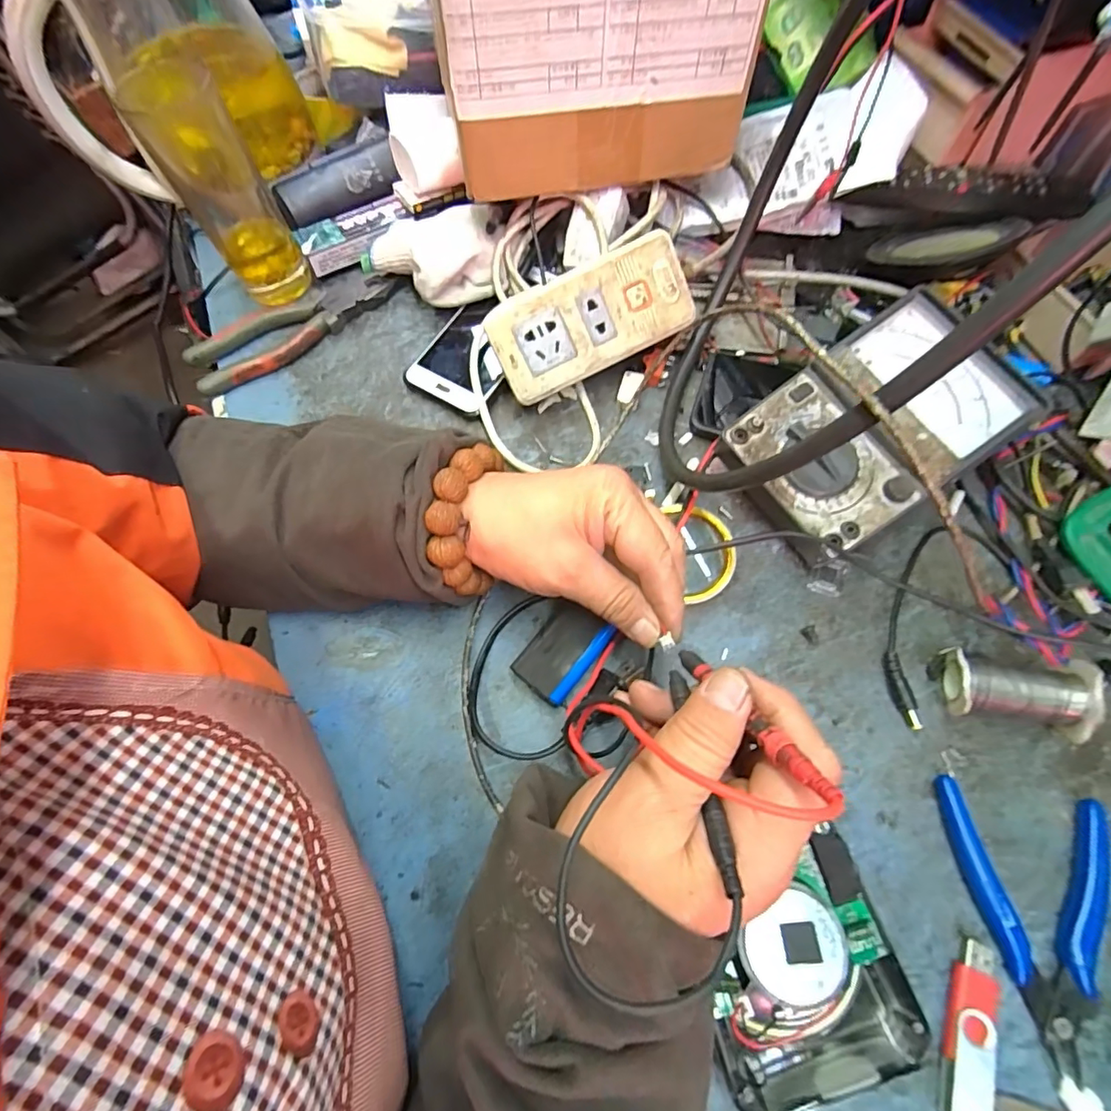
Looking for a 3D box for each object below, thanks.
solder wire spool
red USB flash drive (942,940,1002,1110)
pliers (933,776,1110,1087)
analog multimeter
[{"bbox_3d":[0.260,0.076,0.294,0.065,0.039,0.040,14,68,9],"label":"solder wire spool"},{"bbox_3d":[0.196,0.225,0.246,0.020,0.012,0.072,22,69,12],"label":"red USB flash drive"},{"bbox_3d":[0.250,0.181,0.263,0.075,0.012,0.121,-2,66,2],"label":"pliers"},{"bbox_3d":[0.209,-0.086,0.336,0.187,0.032,0.111,-32,69,-11],"label":"analog multimeter"}]

